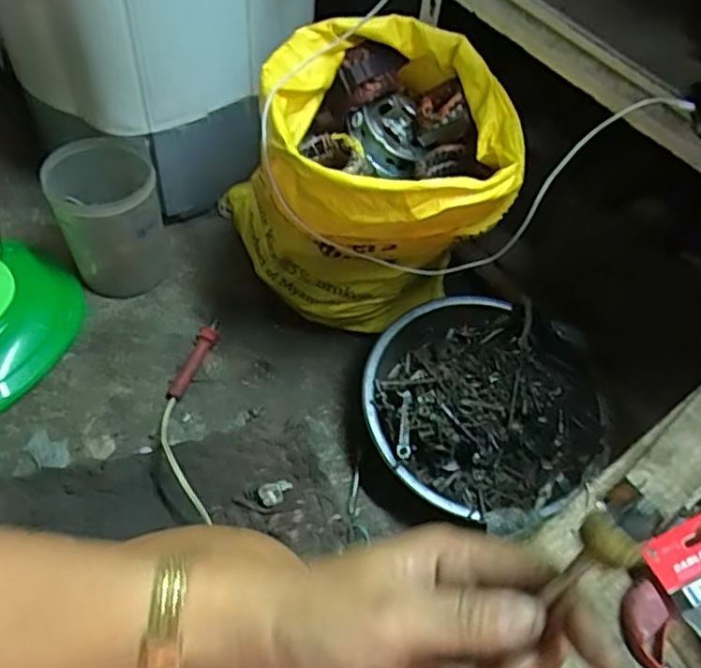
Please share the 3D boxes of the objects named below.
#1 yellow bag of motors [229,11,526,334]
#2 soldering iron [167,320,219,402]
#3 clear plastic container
[{"bbox_3d":[0.025,-0.156,0.804,0.261,0.324,0.289,-16,57,-16],"label":"yellow bag of motors"},{"bbox_3d":[-0.213,0.036,0.884,0.026,0.028,0.125,22,55,10],"label":"soldering iron"},{"bbox_3d":[-0.329,-0.154,0.900,0.130,0.182,0.117,-16,58,-16],"label":"clear plastic container"}]

